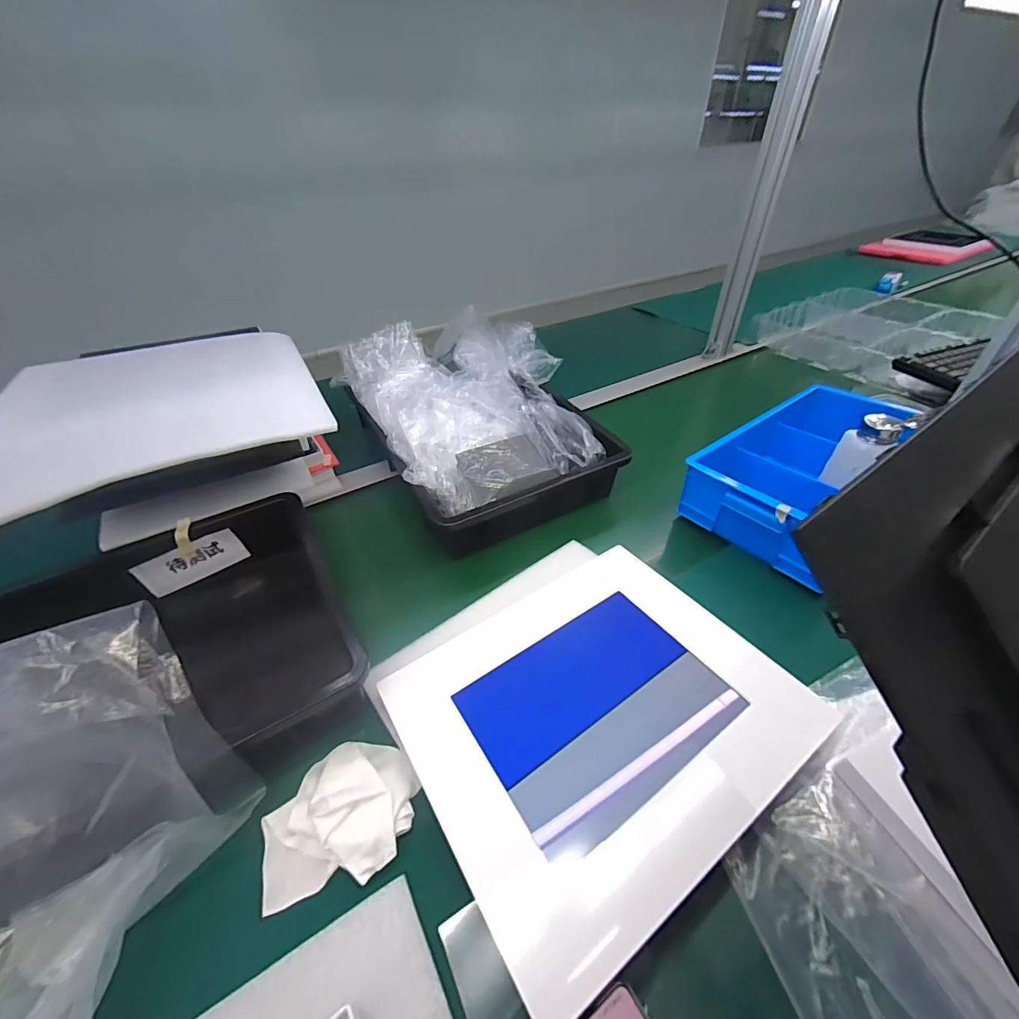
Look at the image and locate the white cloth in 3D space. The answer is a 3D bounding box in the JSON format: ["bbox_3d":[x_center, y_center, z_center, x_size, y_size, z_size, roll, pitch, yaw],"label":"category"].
[{"bbox_3d":[-0.130,0.226,0.337,0.106,0.027,0.097,-9,41,-9],"label":"white cloth"}]

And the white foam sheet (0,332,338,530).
[{"bbox_3d":[-0.405,-0.134,0.513,0.322,0.021,0.387,-21,44,-21],"label":"white foam sheet"}]

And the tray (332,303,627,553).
[{"bbox_3d":[-0.050,-0.143,0.683,0.307,0.154,0.396,-21,44,-21],"label":"tray"}]

